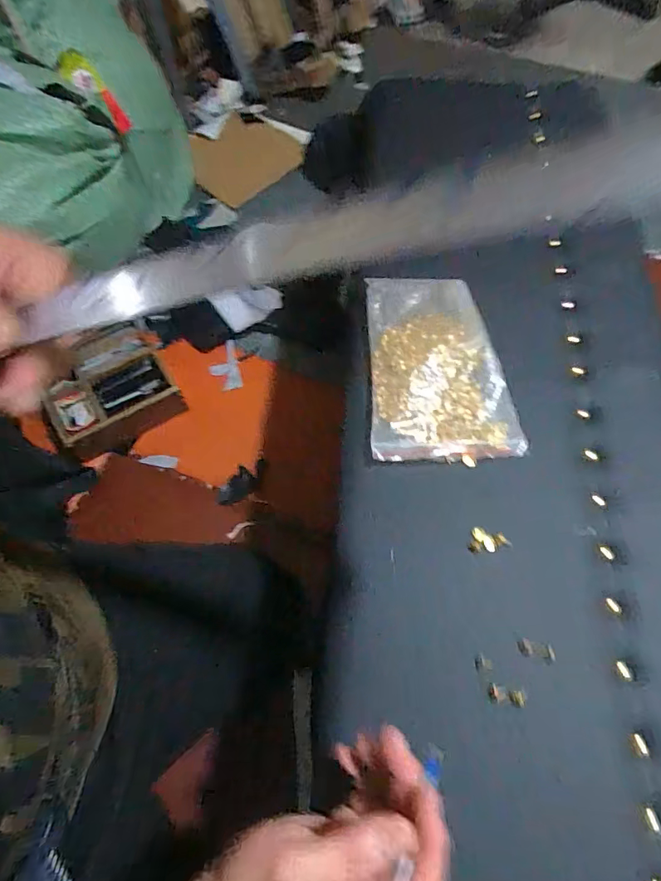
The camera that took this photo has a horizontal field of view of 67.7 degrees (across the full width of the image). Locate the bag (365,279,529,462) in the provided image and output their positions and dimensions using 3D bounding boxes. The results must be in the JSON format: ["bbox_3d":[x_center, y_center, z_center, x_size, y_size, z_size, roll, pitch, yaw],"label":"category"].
[{"bbox_3d":[0.111,-0.081,0.494,0.144,0.035,0.208,-1,64,1],"label":"bag"}]

